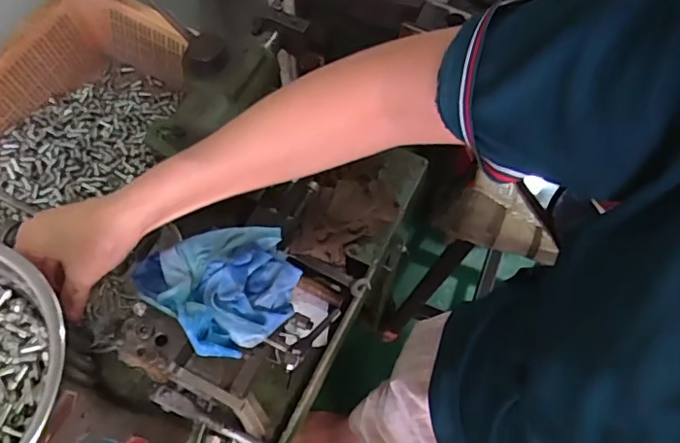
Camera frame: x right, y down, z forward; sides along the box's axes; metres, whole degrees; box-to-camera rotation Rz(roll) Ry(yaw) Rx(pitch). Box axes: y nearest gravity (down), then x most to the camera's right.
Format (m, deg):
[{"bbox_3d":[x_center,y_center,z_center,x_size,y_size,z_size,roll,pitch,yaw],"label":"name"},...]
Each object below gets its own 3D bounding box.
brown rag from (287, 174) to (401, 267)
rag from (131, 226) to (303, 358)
[{"bbox_3d":[0.006,-0.003,0.654,0.133,0.073,0.072,-37,71,-17],"label":"brown rag"},{"bbox_3d":[-0.093,0.044,0.442,0.116,0.037,0.110,39,70,16],"label":"rag"}]

